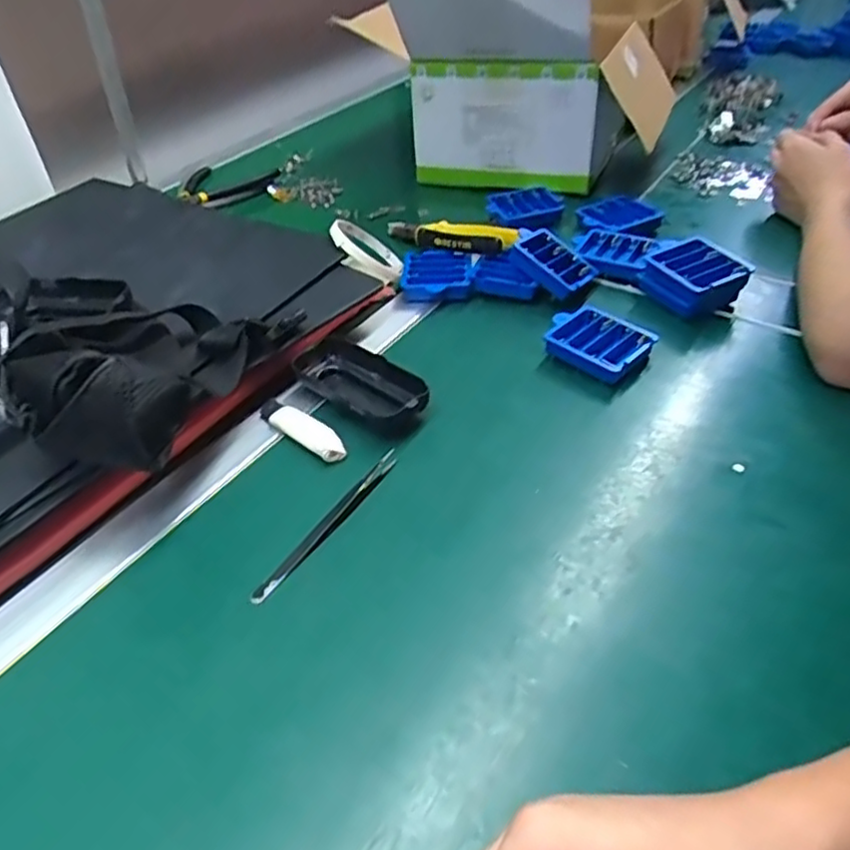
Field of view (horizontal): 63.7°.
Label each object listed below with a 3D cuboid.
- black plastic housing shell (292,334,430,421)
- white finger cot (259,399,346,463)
[{"bbox_3d":[-0.051,-0.030,0.527,0.119,0.034,0.055,27,50,31],"label":"black plastic housing shell"},{"bbox_3d":[-0.089,0.004,0.504,0.087,0.012,0.023,30,52,32],"label":"white finger cot"}]

